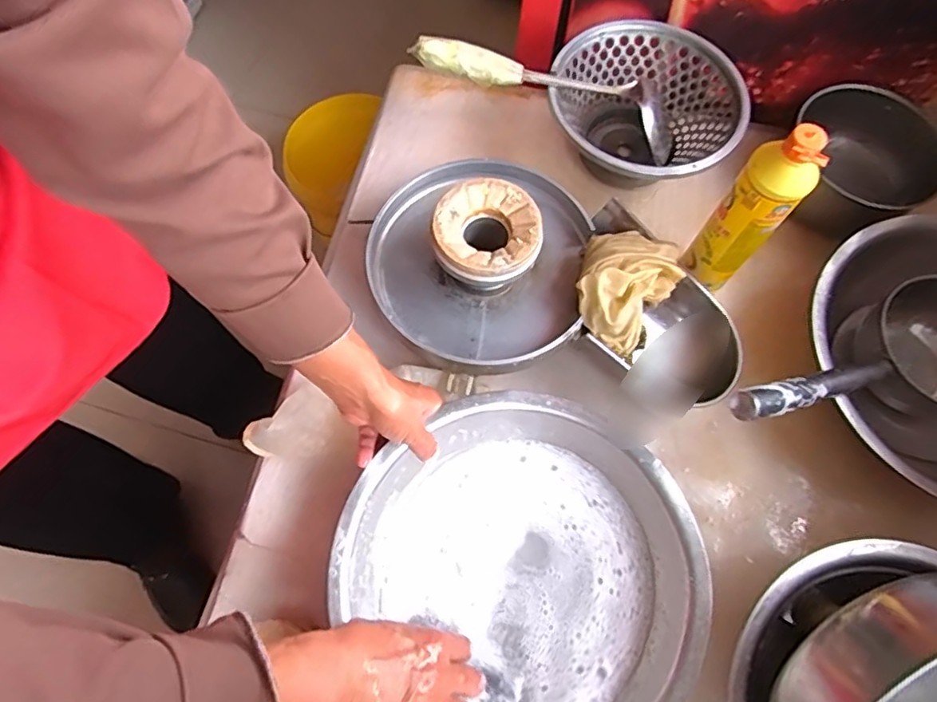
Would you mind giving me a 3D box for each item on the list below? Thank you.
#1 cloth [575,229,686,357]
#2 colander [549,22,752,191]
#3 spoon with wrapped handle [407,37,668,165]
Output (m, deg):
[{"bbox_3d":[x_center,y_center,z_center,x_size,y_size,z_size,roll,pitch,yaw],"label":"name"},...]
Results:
[{"bbox_3d":[0.156,-0.071,0.598,0.099,0.073,0.120,35,71,12],"label":"cloth"},{"bbox_3d":[0.207,-0.275,0.712,0.210,0.117,0.215,1,67,-1],"label":"colander"},{"bbox_3d":[0.094,-0.298,0.661,0.323,0.038,0.065,14,67,-10],"label":"spoon with wrapped handle"}]

